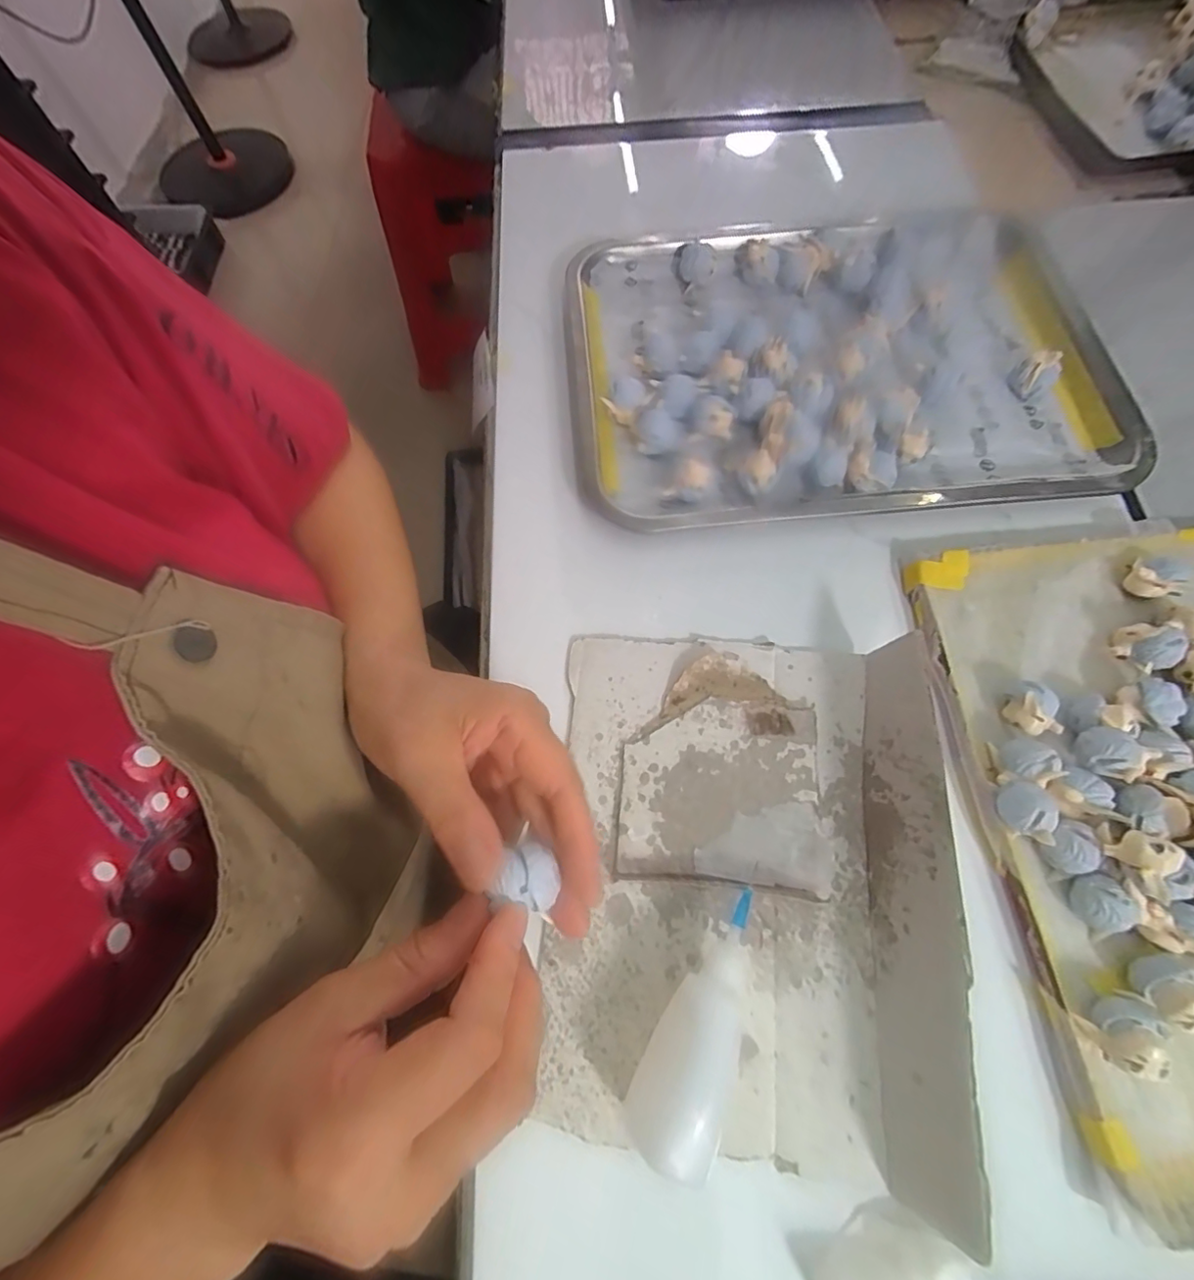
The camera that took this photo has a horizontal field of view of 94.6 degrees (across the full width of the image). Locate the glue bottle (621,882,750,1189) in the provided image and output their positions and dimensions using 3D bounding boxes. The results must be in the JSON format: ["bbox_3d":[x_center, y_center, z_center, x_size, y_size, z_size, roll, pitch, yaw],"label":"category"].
[{"bbox_3d":[0.045,0.161,0.237,0.033,0.039,0.099,24,71,12],"label":"glue bottle"}]

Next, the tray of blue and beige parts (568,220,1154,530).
[{"bbox_3d":[0.162,-0.191,0.376,0.344,0.029,0.250,-4,67,1],"label":"tray of blue and beige parts"}]

